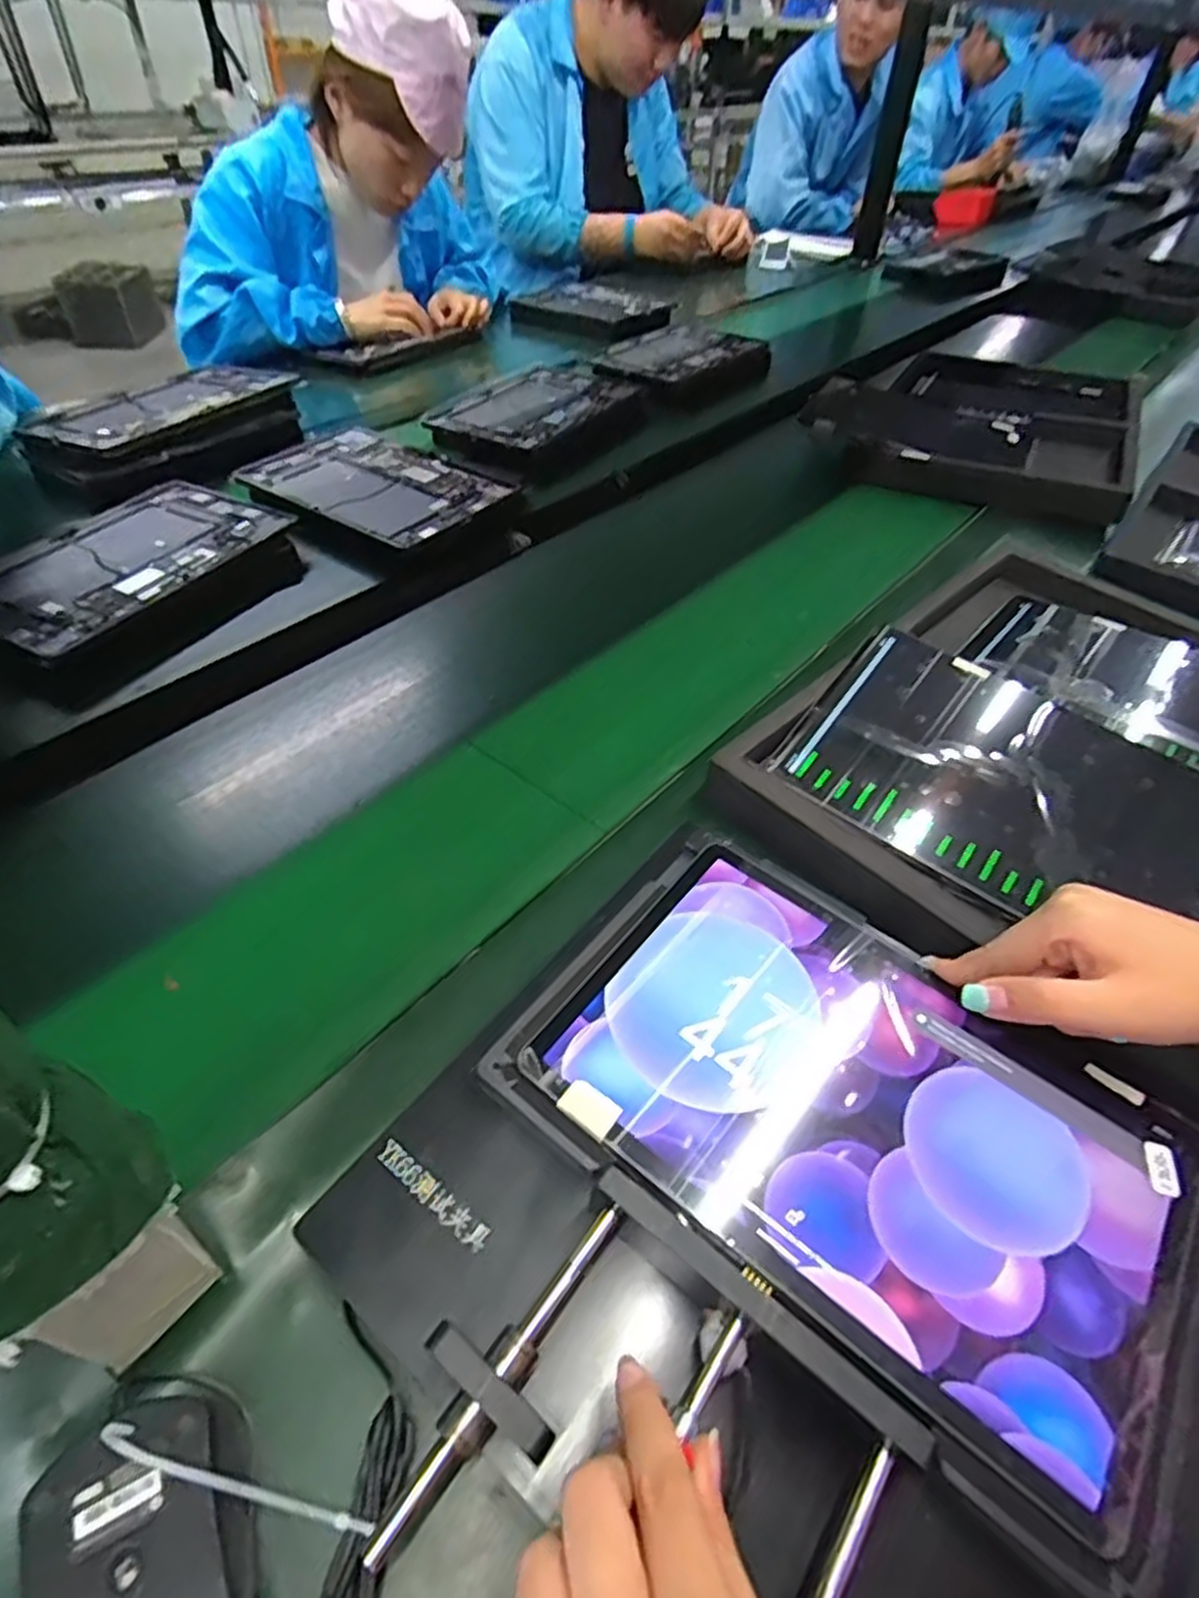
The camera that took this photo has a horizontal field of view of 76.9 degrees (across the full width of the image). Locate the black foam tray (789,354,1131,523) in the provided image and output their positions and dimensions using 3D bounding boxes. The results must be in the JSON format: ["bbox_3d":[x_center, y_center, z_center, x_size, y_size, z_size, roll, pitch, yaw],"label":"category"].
[{"bbox_3d":[0.500,-0.495,0.955,0.330,0.046,0.475,25,50,20],"label":"black foam tray"}]

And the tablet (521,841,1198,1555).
[{"bbox_3d":[0.114,0.133,0.329,0.253,0.013,0.169,32,53,25],"label":"tablet"}]

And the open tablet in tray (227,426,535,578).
[{"bbox_3d":[-0.224,-0.309,0.766,0.280,0.020,0.195,29,54,23],"label":"open tablet in tray"}]

